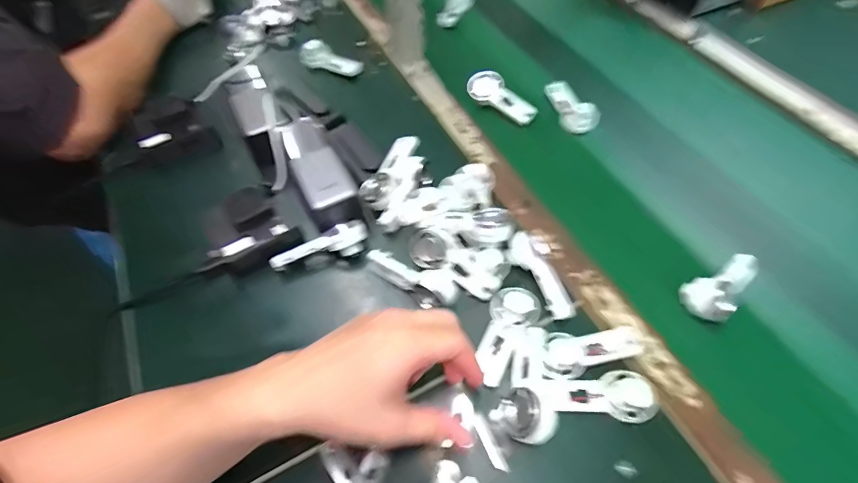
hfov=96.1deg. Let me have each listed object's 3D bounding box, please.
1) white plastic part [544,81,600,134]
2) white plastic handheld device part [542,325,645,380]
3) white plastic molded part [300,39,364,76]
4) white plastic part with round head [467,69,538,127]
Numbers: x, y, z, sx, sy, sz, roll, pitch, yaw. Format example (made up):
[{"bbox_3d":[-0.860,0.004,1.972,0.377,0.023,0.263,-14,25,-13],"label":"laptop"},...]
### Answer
[{"bbox_3d":[0.190,-0.191,0.527,0.047,0.021,0.095,-17,59,-9],"label":"white plastic part"},{"bbox_3d":[0.149,0.098,0.346,0.094,0.022,0.036,-9,58,-4],"label":"white plastic handheld device part"},{"bbox_3d":[-0.143,-0.265,0.558,0.092,0.028,0.037,29,63,18],"label":"white plastic molded part"},{"bbox_3d":[0.098,-0.193,0.520,0.098,0.019,0.046,35,64,1],"label":"white plastic part with round head"}]

